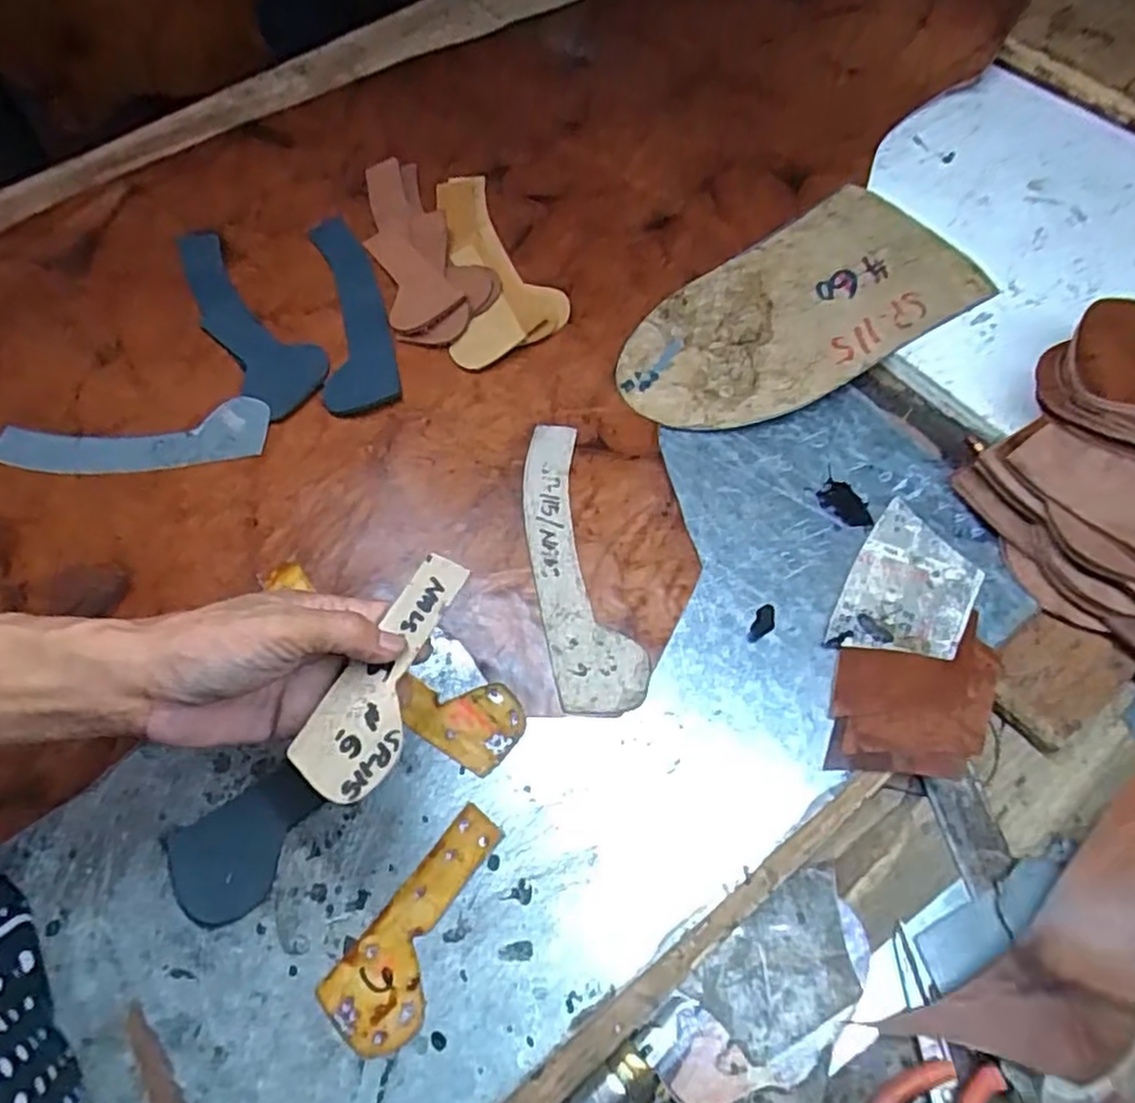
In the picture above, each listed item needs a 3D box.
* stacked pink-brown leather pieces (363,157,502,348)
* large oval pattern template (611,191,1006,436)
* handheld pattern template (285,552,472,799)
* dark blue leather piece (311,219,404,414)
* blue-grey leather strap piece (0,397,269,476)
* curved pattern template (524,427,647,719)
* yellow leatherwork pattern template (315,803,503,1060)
[{"bbox_3d":[-0.130,-0.258,0.586,0.085,0.019,0.220,-25,68,-8],"label":"stacked pink-brown leather pieces"},{"bbox_3d":[0.172,-0.181,0.545,0.277,0.011,0.142,-32,68,-7],"label":"large oval pattern template"},{"bbox_3d":[-0.086,0.059,0.350,0.052,0.005,0.125,19,64,25],"label":"handheld pattern template"},{"bbox_3d":[-0.172,-0.193,0.566,0.054,0.008,0.205,-13,64,-2],"label":"dark blue leather piece"},{"bbox_3d":[-0.322,-0.078,0.518,0.199,0.008,0.052,-7,70,0],"label":"blue-grey leather strap piece"},{"bbox_3d":[0.001,0.005,0.467,0.054,0.010,0.208,-11,64,-10],"label":"curved pattern template"},{"bbox_3d":[-0.073,0.198,0.371,0.051,0.004,0.117,35,66,20],"label":"yellow leatherwork pattern template"}]

